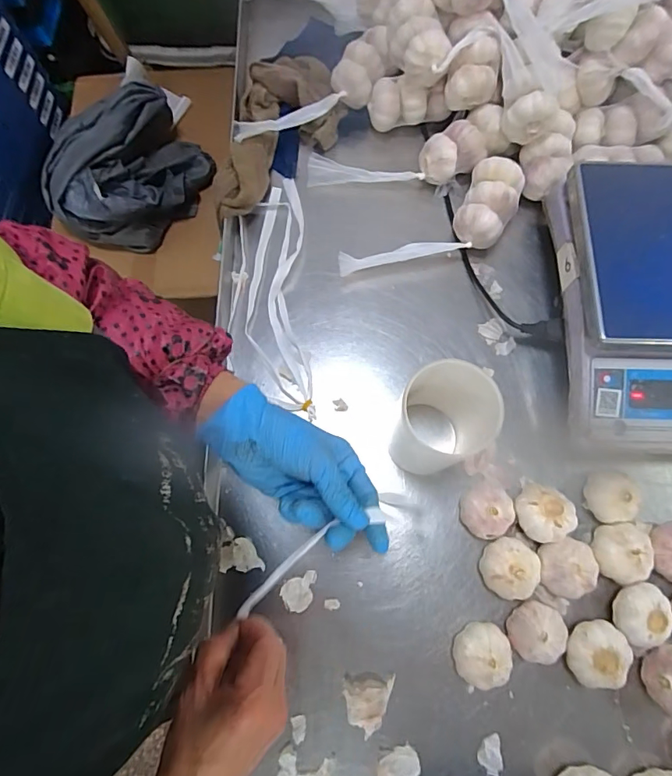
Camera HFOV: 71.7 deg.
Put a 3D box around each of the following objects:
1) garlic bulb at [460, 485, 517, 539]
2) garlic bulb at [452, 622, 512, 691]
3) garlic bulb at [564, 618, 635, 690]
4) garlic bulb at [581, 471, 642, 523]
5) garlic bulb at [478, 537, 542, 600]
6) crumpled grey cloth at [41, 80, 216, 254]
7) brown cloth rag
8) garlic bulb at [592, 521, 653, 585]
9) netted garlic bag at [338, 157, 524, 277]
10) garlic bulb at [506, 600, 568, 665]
[{"bbox_3d":[0.159,0.131,0.488,0.053,0.038,0.050,0,75,1],"label":"garlic bulb"},{"bbox_3d":[0.143,0.261,0.456,0.057,0.037,0.053,0,75,1],"label":"garlic bulb"},{"bbox_3d":[0.251,0.257,0.452,0.056,0.039,0.062,24,77,7],"label":"garlic bulb"},{"bbox_3d":[0.288,0.117,0.492,0.048,0.037,0.050,0,75,1],"label":"garlic bulb"},{"bbox_3d":[0.176,0.183,0.472,0.057,0.035,0.054,0,75,1],"label":"garlic bulb"},{"bbox_3d":[-0.379,-0.399,0.854,0.224,0.101,0.289,38,79,11],"label":"crumpled grey cloth"},{"bbox_3d":[-0.068,-0.321,0.604,0.133,0.045,0.242,7,75,3],"label":"brown cloth rag"},{"bbox_3d":[0.290,0.170,0.480,0.052,0.038,0.057,0,75,1],"label":"garlic bulb"},{"bbox_3d":[0.126,-0.188,0.566,0.243,0.061,0.090,-33,77,-7],"label":"netted garlic bag"},{"bbox_3d":[0.199,0.241,0.460,0.053,0.039,0.052,0,75,1],"label":"garlic bulb"}]

